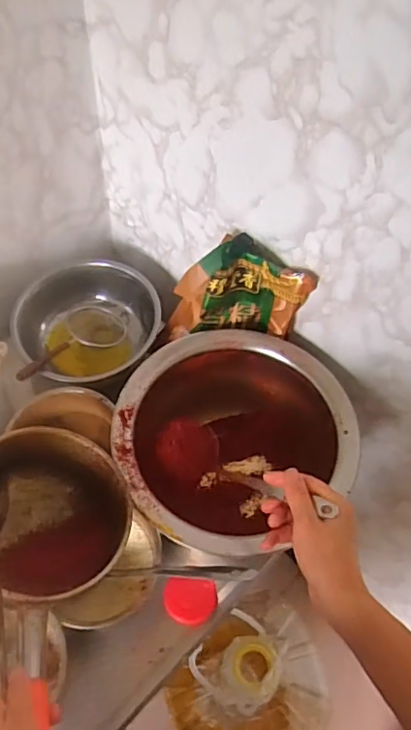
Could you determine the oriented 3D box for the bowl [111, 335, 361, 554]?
[{"bbox_3d":[0.026,0.108,0.747,0.286,0.183,0.269,2,57,-2],"label":"bowl"}]

